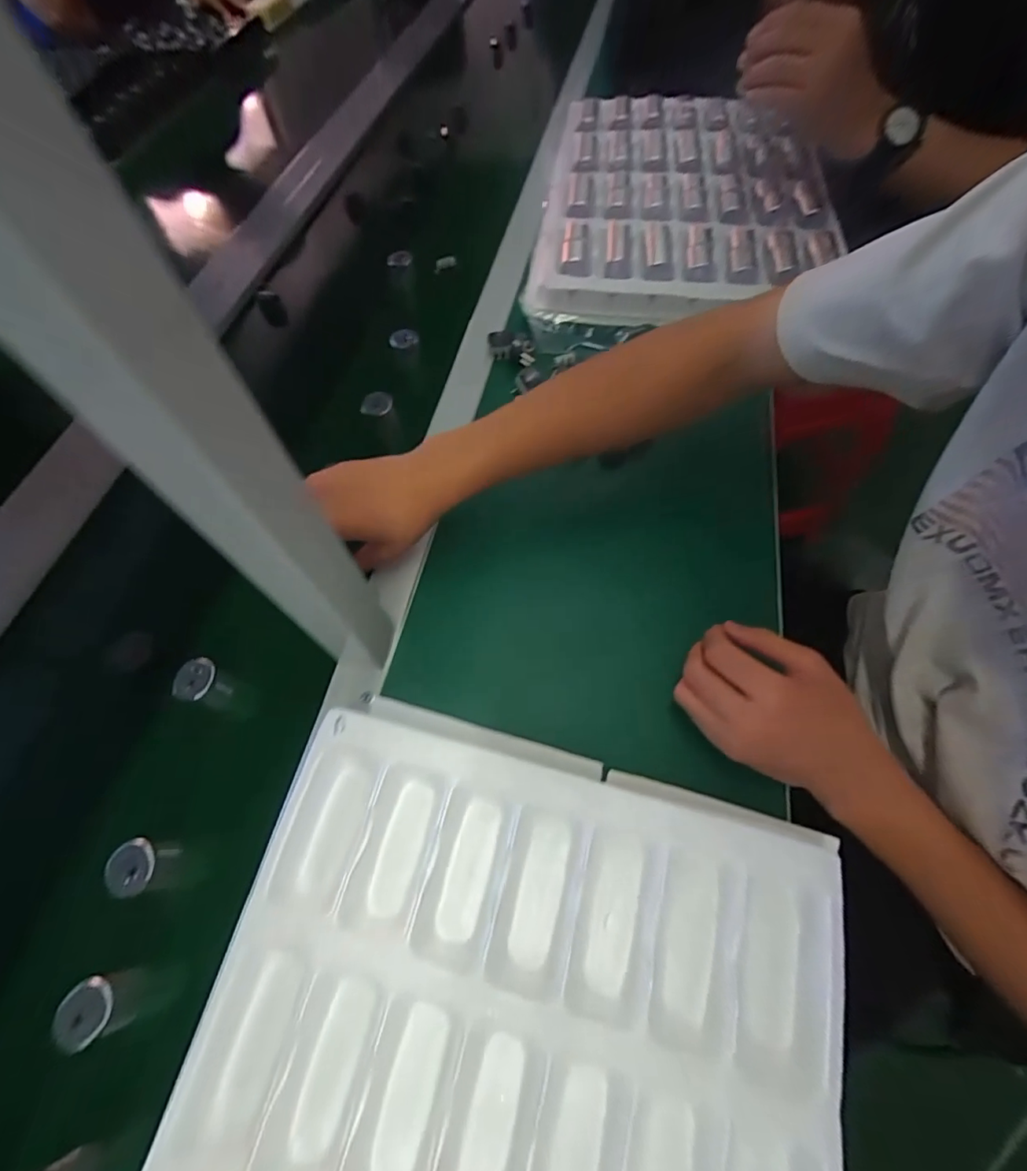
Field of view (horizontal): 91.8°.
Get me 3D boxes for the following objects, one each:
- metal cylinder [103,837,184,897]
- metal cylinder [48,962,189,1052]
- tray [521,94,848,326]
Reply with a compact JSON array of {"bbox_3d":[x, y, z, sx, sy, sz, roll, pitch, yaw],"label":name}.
[{"bbox_3d":[-0.242,0.184,0.327,0.028,0.032,0.031,-5,62,-1],"label":"metal cylinder"},{"bbox_3d":[-0.239,0.252,0.305,0.034,0.058,0.030,-20,63,-9],"label":"metal cylinder"},{"bbox_3d":[0.203,-0.487,0.624,0.324,0.059,0.430,7,62,5],"label":"tray"}]

